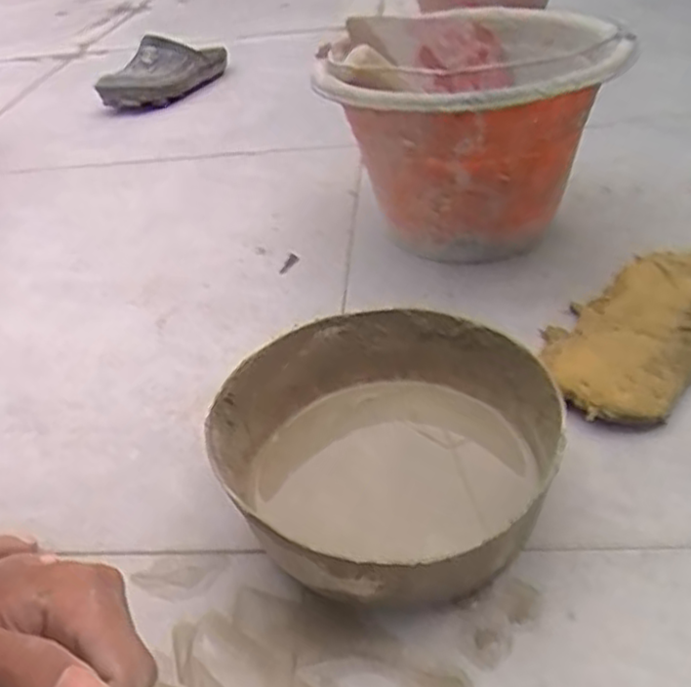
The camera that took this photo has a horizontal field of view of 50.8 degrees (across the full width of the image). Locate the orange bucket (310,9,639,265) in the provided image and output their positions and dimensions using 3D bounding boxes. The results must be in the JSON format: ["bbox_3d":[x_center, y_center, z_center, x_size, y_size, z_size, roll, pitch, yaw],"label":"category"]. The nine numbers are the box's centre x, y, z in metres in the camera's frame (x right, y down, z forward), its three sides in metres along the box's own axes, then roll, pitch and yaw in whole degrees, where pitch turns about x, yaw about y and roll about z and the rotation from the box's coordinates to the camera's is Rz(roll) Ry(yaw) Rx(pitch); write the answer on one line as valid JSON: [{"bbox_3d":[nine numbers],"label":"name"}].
[{"bbox_3d":[0.087,-0.171,0.619,0.197,0.178,0.230,-10,36,-5],"label":"orange bucket"}]

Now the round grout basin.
[{"bbox_3d":[0.028,0.061,0.407,0.172,0.071,0.180,-5,36,3],"label":"round grout basin"}]

